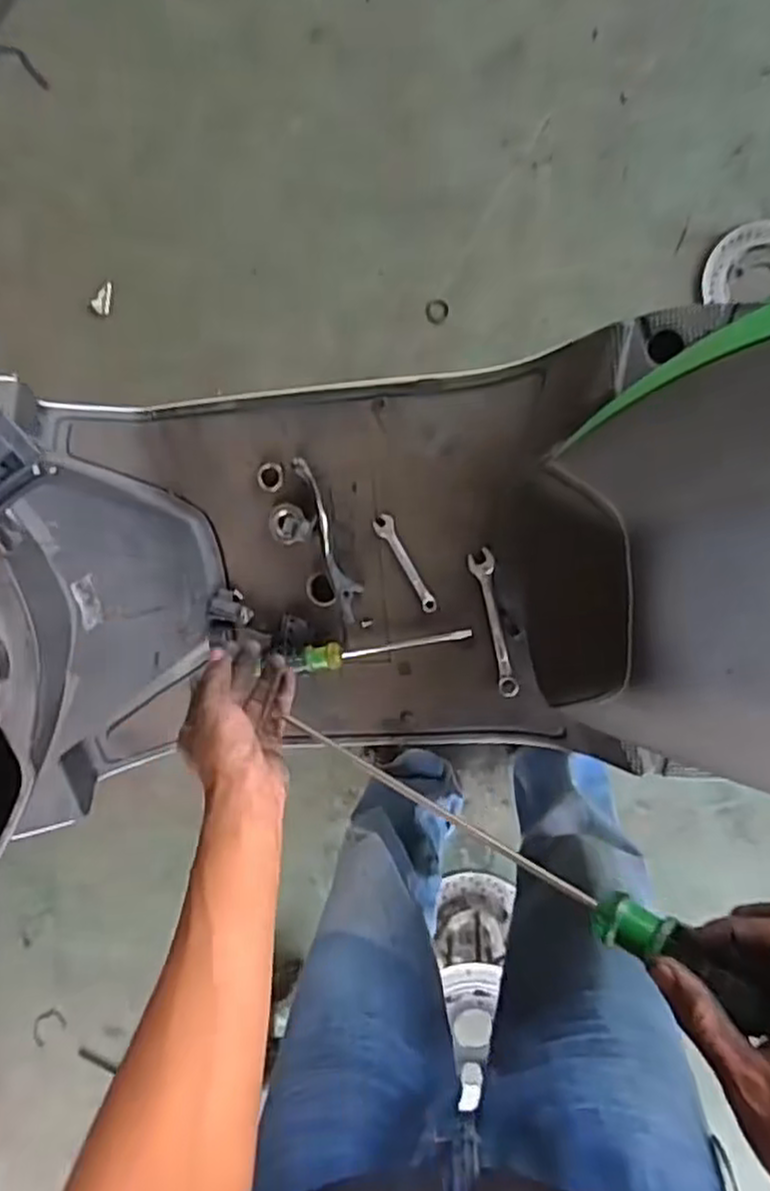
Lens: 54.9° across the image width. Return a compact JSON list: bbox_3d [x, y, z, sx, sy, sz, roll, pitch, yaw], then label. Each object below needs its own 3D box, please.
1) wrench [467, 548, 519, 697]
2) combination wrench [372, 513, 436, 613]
[{"bbox_3d":[0.121,0.031,0.821,0.027,0.013,0.164,-11,95,5],"label":"wrench"},{"bbox_3d":[0.023,-0.035,0.832,0.023,0.007,0.119,-28,93,7],"label":"combination wrench"}]

